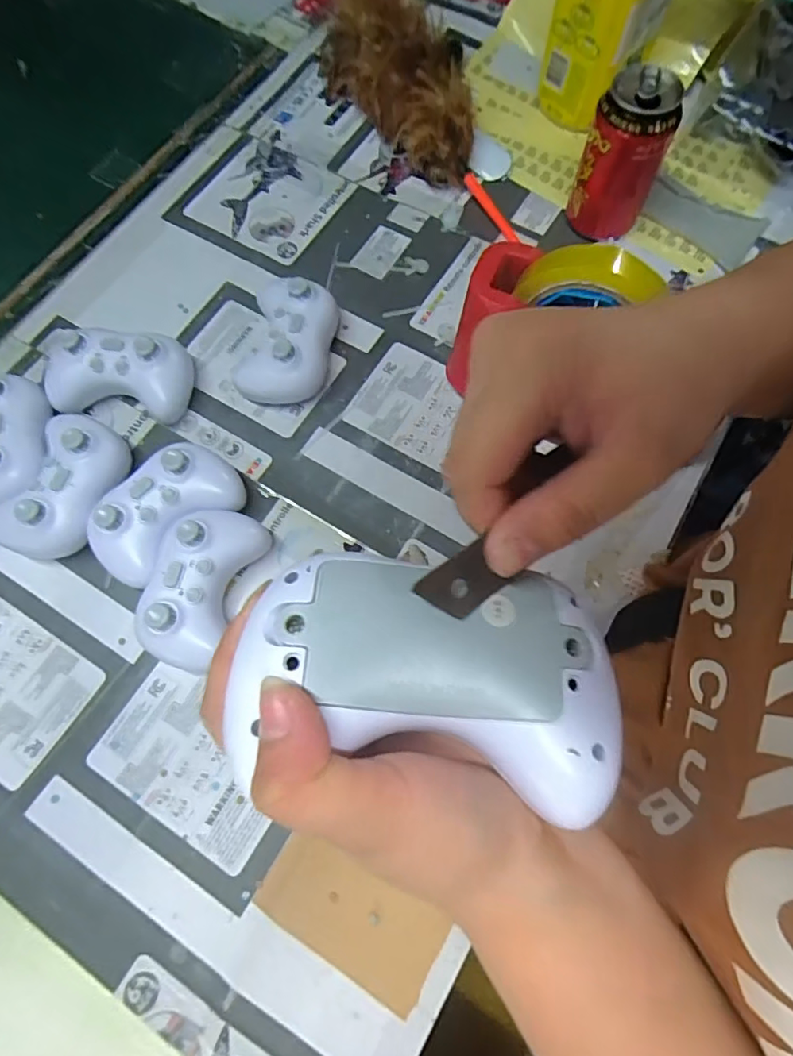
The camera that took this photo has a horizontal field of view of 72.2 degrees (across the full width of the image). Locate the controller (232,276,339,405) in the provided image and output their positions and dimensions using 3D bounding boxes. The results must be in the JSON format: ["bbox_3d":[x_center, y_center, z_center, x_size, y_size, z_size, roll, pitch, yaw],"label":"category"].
[{"bbox_3d":[-0.091,-0.155,0.451,0.075,0.048,0.110,12,71,5],"label":"controller"}]

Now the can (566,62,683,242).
[{"bbox_3d":[0.189,-0.308,0.459,0.063,0.115,0.054,26,73,10],"label":"can"}]

